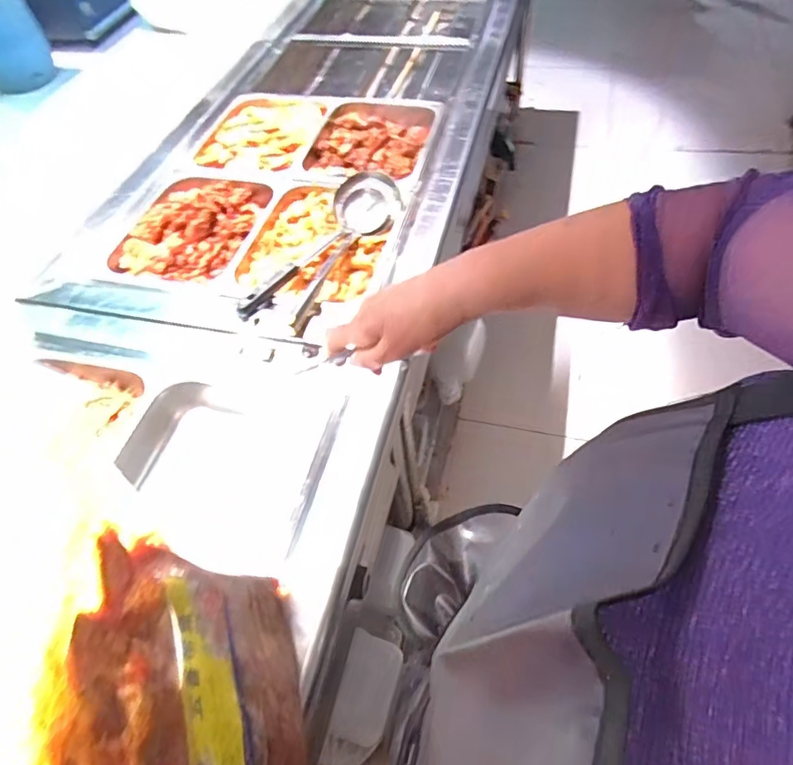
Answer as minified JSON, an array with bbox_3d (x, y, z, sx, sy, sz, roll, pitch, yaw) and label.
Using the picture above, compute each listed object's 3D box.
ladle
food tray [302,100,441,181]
[{"bbox_3d":[-0.080,-0.219,0.896,0.126,0.062,0.396,6,55,10],"label":"ladle"},{"bbox_3d":[-0.056,-0.523,1.148,0.252,0.058,0.307,12,56,13],"label":"food tray"}]

